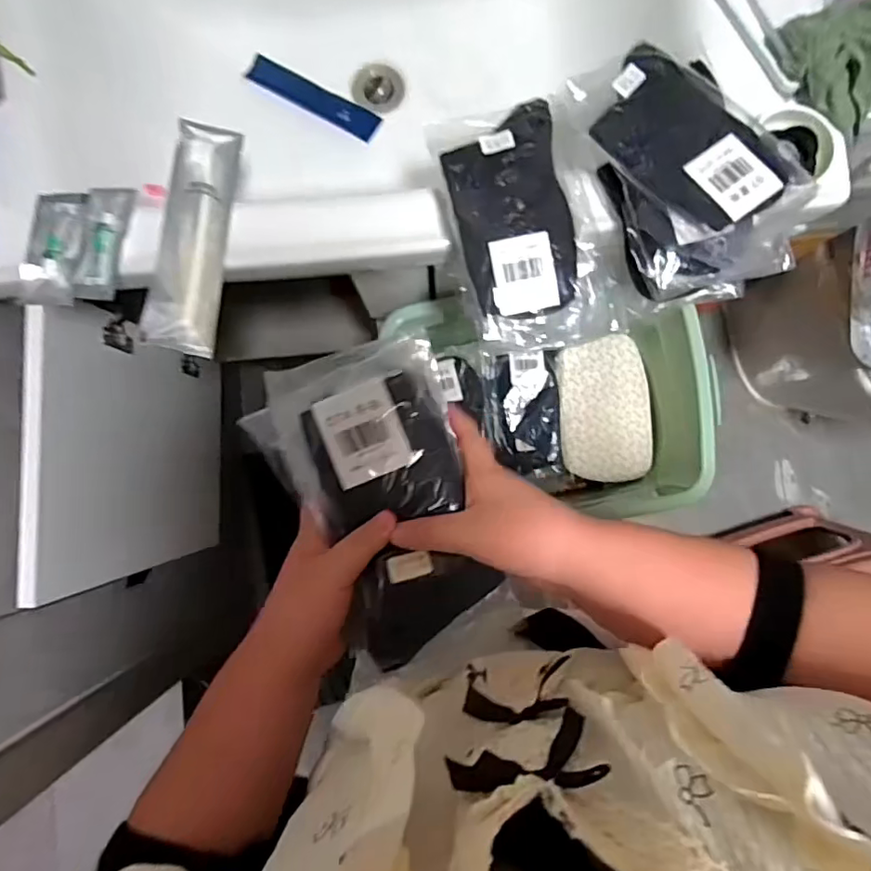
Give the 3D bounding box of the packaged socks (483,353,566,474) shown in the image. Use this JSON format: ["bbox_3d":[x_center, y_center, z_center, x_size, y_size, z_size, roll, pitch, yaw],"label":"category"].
[{"bbox_3d":[0.118,-0.030,0.741,0.097,0.027,0.159,-5,86,0],"label":"packaged socks"}]

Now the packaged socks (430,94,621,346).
[{"bbox_3d":[0.075,-0.167,0.441,0.121,0.038,0.199,-14,86,-1],"label":"packaged socks"}]

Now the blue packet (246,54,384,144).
[{"bbox_3d":[-0.136,-0.380,0.629,0.159,0.012,0.037,30,87,2],"label":"blue packet"}]

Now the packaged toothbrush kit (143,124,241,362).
[{"bbox_3d":[-0.203,-0.168,0.472,0.052,0.023,0.214,8,72,-22],"label":"packaged toothbrush kit"}]

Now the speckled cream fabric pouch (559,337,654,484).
[{"bbox_3d":[0.224,-0.035,0.735,0.114,0.038,0.189,-4,86,0],"label":"speckled cream fabric pouch"}]

